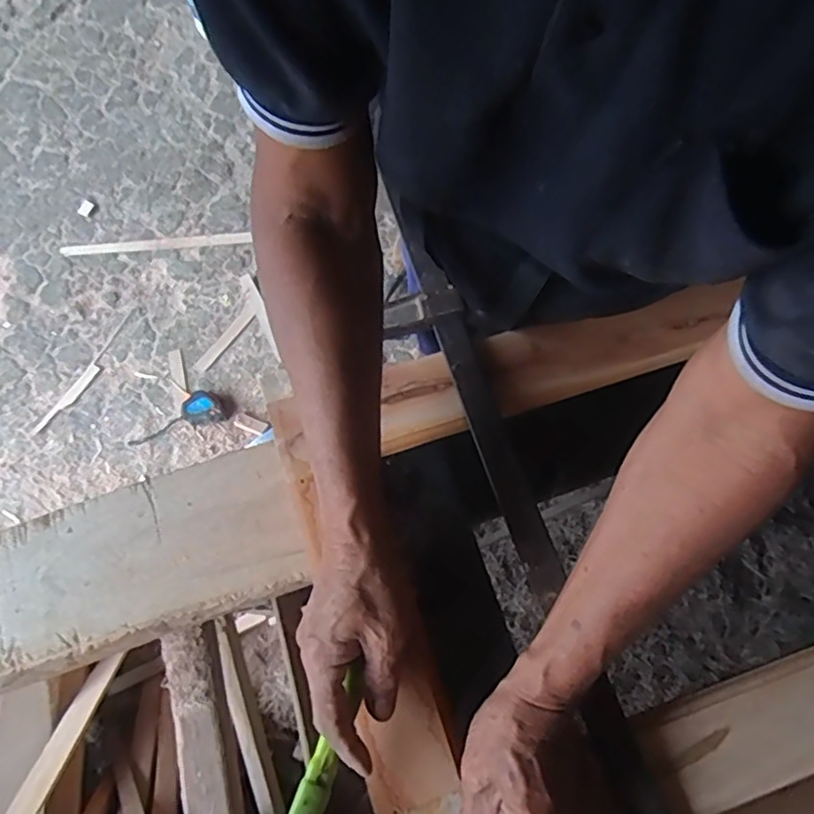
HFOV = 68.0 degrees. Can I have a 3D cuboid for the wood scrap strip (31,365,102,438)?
[{"bbox_3d":[-0.755,-0.015,1.334,0.027,0.006,0.194,33,78,9],"label":"wood scrap strip"}]

